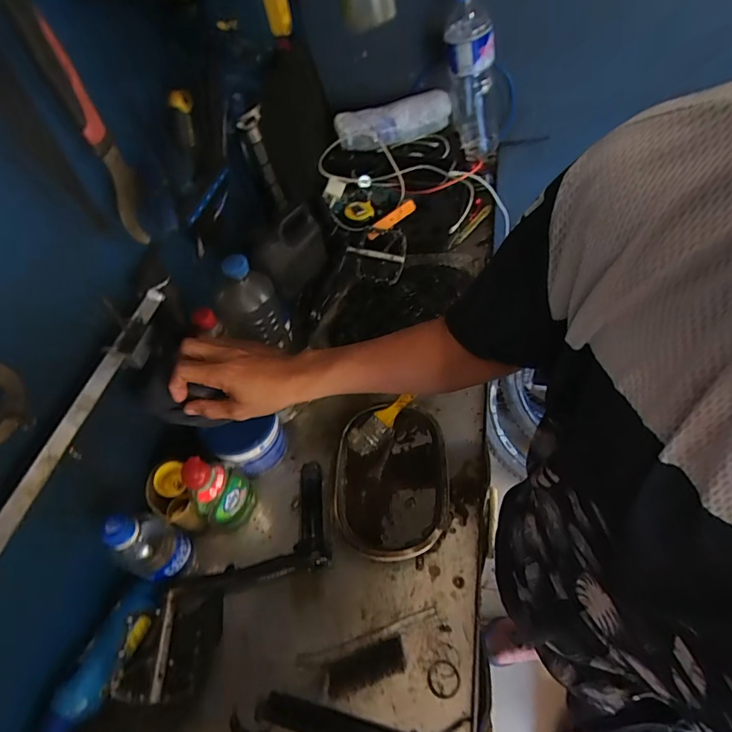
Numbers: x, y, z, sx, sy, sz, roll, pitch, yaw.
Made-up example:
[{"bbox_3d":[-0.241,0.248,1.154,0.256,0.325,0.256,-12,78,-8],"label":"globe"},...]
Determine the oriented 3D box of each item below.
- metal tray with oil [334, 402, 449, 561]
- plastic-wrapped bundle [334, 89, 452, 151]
[{"bbox_3d":[0.033,0.154,0.614,0.154,0.036,0.218,-2,55,7],"label":"metal tray with oil"},{"bbox_3d":[0.058,-0.530,0.965,0.241,0.073,0.077,-20,54,-6],"label":"plastic-wrapped bundle"}]

